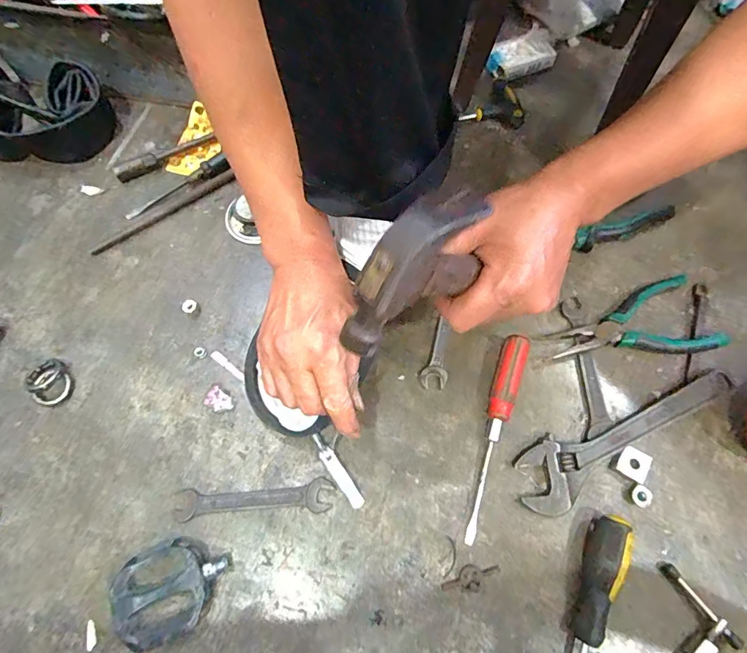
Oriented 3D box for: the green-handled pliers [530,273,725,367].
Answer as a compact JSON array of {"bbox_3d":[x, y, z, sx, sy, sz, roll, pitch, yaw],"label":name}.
[{"bbox_3d":[0.261,0.004,0.466,0.189,0.021,0.085,-13,68,-7],"label":"green-handled pliers"}]

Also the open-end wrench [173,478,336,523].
[{"bbox_3d":[-0.111,0.161,0.410,0.141,0.008,0.028,-2,67,-3],"label":"open-end wrench"}]

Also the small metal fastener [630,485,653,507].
[{"bbox_3d":[0.249,0.158,0.413,0.018,0.012,0.019,1,67,-2],"label":"small metal fastener"}]

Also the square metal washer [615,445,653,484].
[{"bbox_3d":[0.249,0.131,0.424,0.026,0.004,0.028,32,77,20],"label":"square metal washer"}]

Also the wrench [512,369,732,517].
[{"bbox_3d":[0.245,0.104,0.432,0.237,0.022,0.059,-24,70,-12],"label":"wrench"}]

